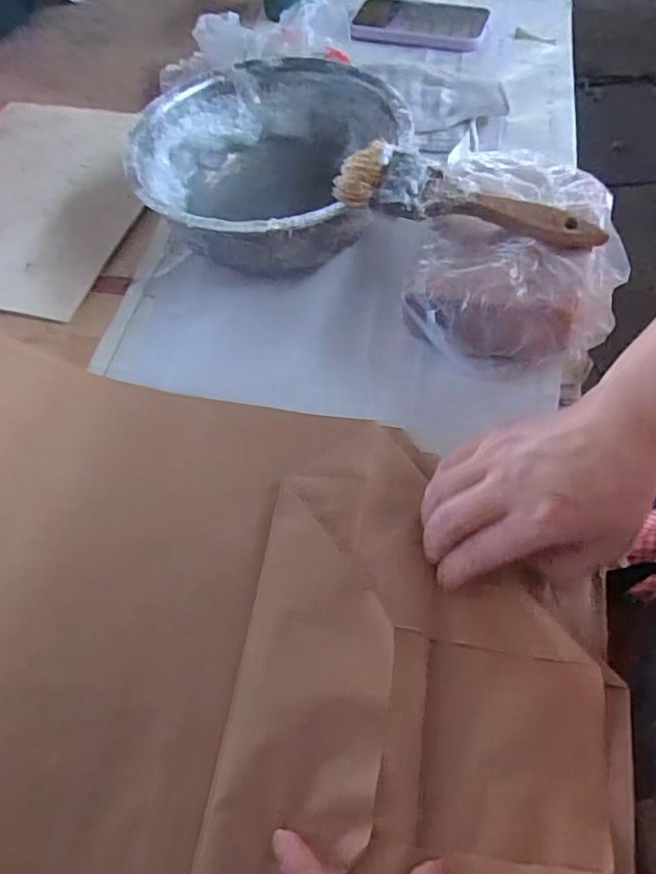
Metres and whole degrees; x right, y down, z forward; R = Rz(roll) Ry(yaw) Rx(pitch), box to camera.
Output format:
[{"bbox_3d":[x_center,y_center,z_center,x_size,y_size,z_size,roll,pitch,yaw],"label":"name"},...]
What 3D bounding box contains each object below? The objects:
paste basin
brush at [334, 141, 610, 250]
[{"bbox_3d":[-0.051,-0.217,0.482,0.204,0.081,0.214,-2,60,4],"label":"paste basin"},{"bbox_3d":[0.088,-0.149,0.381,0.173,0.038,0.042,21,64,17],"label":"brush"}]

